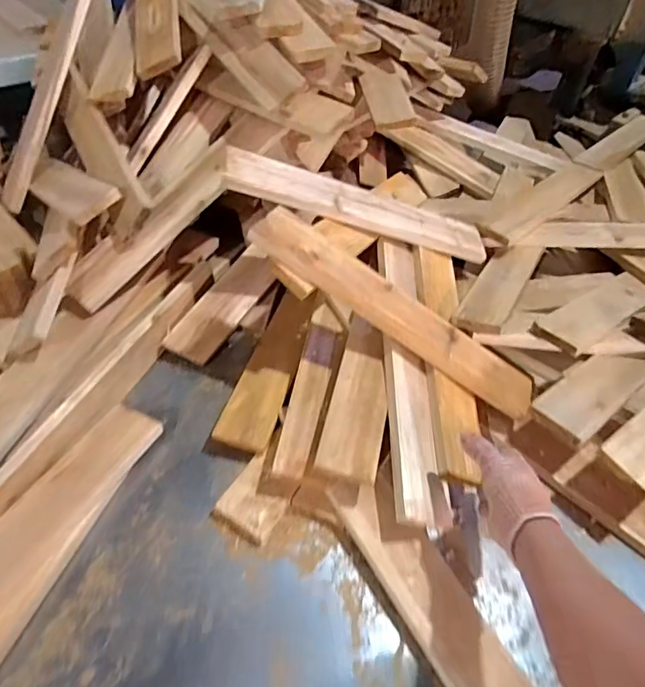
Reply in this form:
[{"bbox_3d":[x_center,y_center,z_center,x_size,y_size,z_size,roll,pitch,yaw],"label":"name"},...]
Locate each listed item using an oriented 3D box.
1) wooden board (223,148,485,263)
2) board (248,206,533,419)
[{"bbox_3d":[0.078,-0.233,0.856,0.494,0.033,0.091,11,42,-22],"label":"wooden board"},{"bbox_3d":[0.123,-0.051,0.747,0.488,0.026,0.110,33,46,-10],"label":"board"}]

